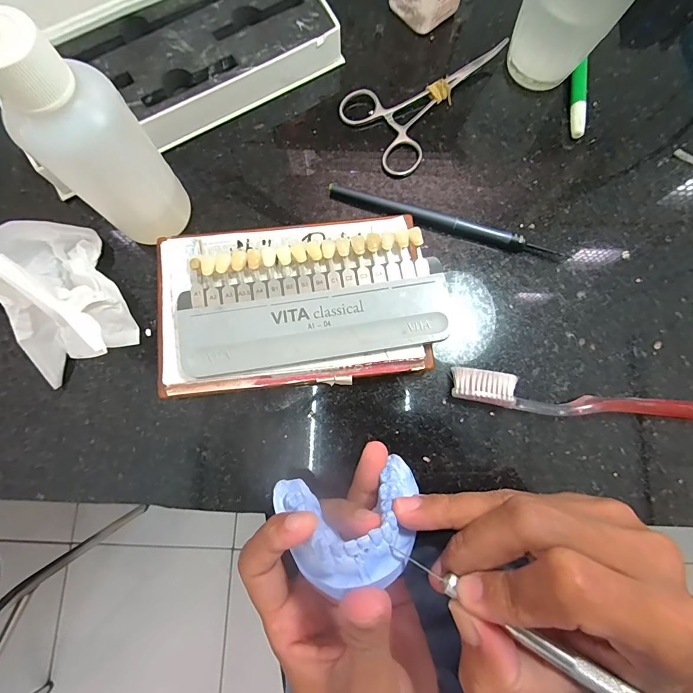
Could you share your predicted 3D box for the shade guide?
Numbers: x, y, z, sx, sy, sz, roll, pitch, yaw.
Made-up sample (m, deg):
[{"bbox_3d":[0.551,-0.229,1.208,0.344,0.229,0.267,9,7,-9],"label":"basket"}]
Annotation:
[{"bbox_3d":[-0.019,-0.026,0.200,0.143,0.008,0.067,-8,81,-3],"label":"shade guide"}]

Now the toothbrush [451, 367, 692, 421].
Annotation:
[{"bbox_3d":[0.153,0.034,0.210,0.182,0.013,0.019,8,80,0],"label":"toothbrush"}]

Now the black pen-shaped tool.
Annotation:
[{"bbox_3d":[0.063,-0.080,0.231,0.153,0.009,0.008,17,80,2],"label":"black pen-shaped tool"}]

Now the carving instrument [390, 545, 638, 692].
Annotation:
[{"bbox_3d":[0.079,0.112,0.128,0.135,0.004,0.007,25,80,18],"label":"carving instrument"}]

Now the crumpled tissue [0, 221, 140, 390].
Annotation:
[{"bbox_3d":[-0.181,-0.036,0.200,0.083,0.043,0.120,-37,83,-7],"label":"crumpled tissue"}]

